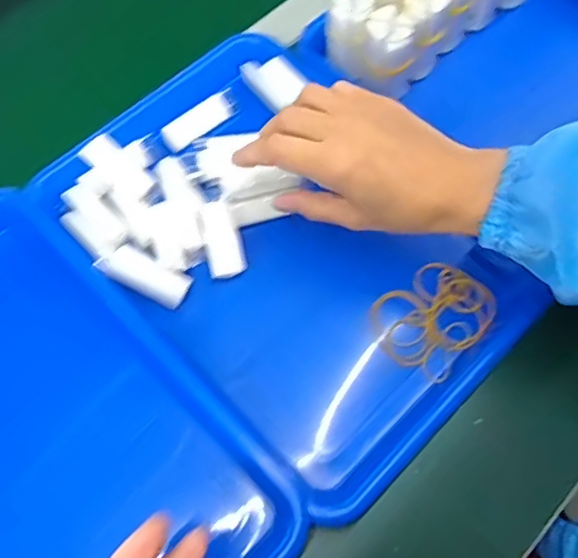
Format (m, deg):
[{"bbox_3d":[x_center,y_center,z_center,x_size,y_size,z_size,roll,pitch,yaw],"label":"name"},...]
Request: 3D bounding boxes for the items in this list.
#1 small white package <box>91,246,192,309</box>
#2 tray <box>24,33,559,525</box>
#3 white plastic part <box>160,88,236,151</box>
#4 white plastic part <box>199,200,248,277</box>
[{"bbox_3d":[-0.103,-0.004,0.418,0.064,0.012,0.026,26,67,-8],"label":"small white package"},{"bbox_3d":[-0.001,-0.028,0.434,0.230,0.032,0.335,-41,72,-16],"label":"tray"},{"bbox_3d":[-0.073,-0.133,0.479,0.067,0.009,0.021,-38,71,-15],"label":"white plastic part"},{"bbox_3d":[-0.049,-0.029,0.435,0.027,0.016,0.058,-13,67,-6],"label":"white plastic part"}]

